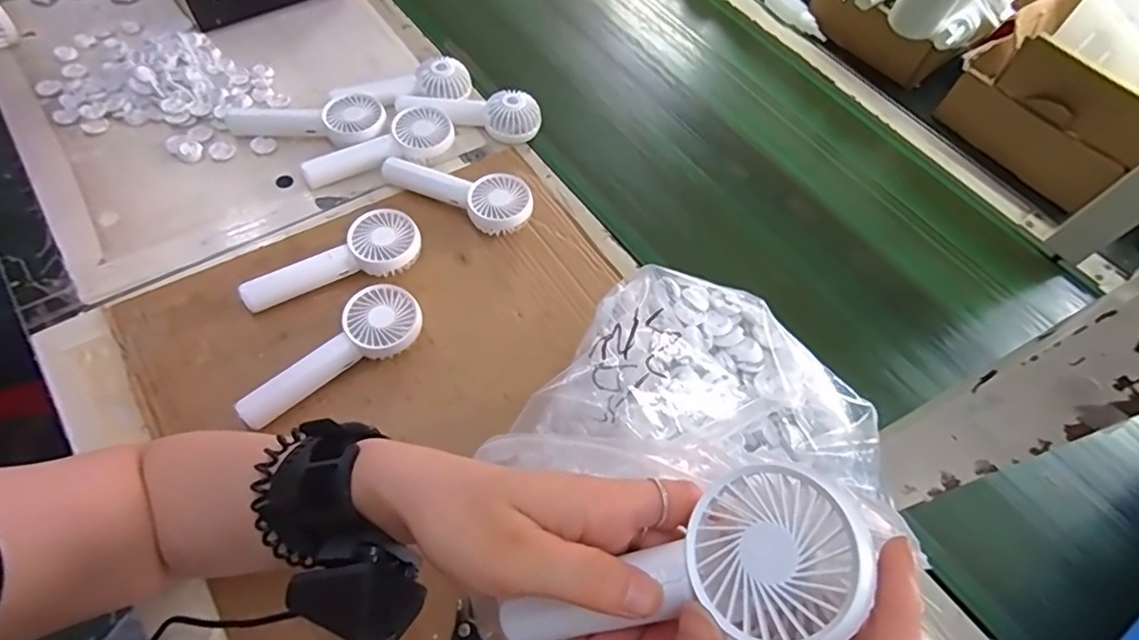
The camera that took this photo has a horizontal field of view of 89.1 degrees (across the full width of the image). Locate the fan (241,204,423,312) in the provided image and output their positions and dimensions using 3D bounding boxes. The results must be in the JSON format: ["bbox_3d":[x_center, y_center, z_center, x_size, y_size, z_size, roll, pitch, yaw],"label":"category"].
[{"bbox_3d":[-0.198,-0.049,0.487,0.142,0.028,0.054,-18,64,-19],"label":"fan"}]

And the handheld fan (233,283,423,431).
[{"bbox_3d":[-0.178,0.031,0.441,0.143,0.032,0.052,-37,71,-26],"label":"handheld fan"}]

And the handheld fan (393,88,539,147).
[{"bbox_3d":[-0.103,-0.218,0.598,0.142,0.032,0.047,11,59,-2],"label":"handheld fan"}]

